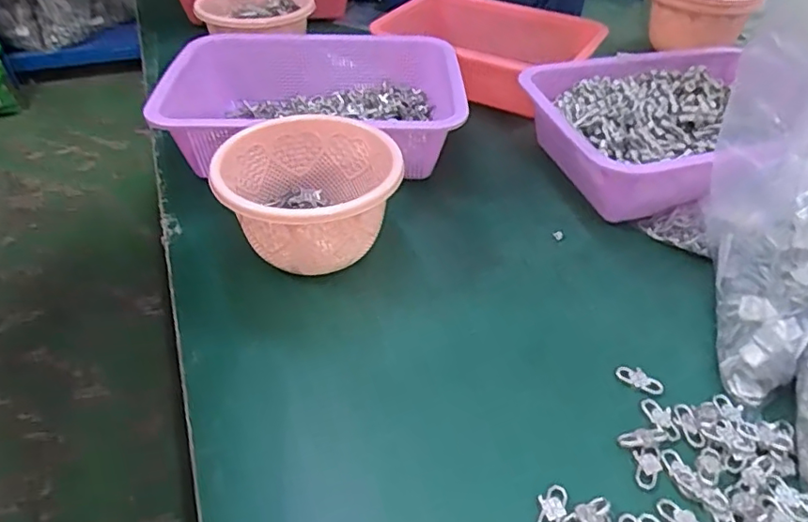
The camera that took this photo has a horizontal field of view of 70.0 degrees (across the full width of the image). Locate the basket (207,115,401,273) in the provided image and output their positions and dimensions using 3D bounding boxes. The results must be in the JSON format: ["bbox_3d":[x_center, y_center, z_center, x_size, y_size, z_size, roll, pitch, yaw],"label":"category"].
[{"bbox_3d":[-0.078,-0.046,0.488,0.140,0.095,0.136,0,42,0],"label":"basket"}]

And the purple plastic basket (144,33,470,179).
[{"bbox_3d":[-0.092,-0.173,0.628,0.304,0.077,0.208,1,42,1],"label":"purple plastic basket"}]

